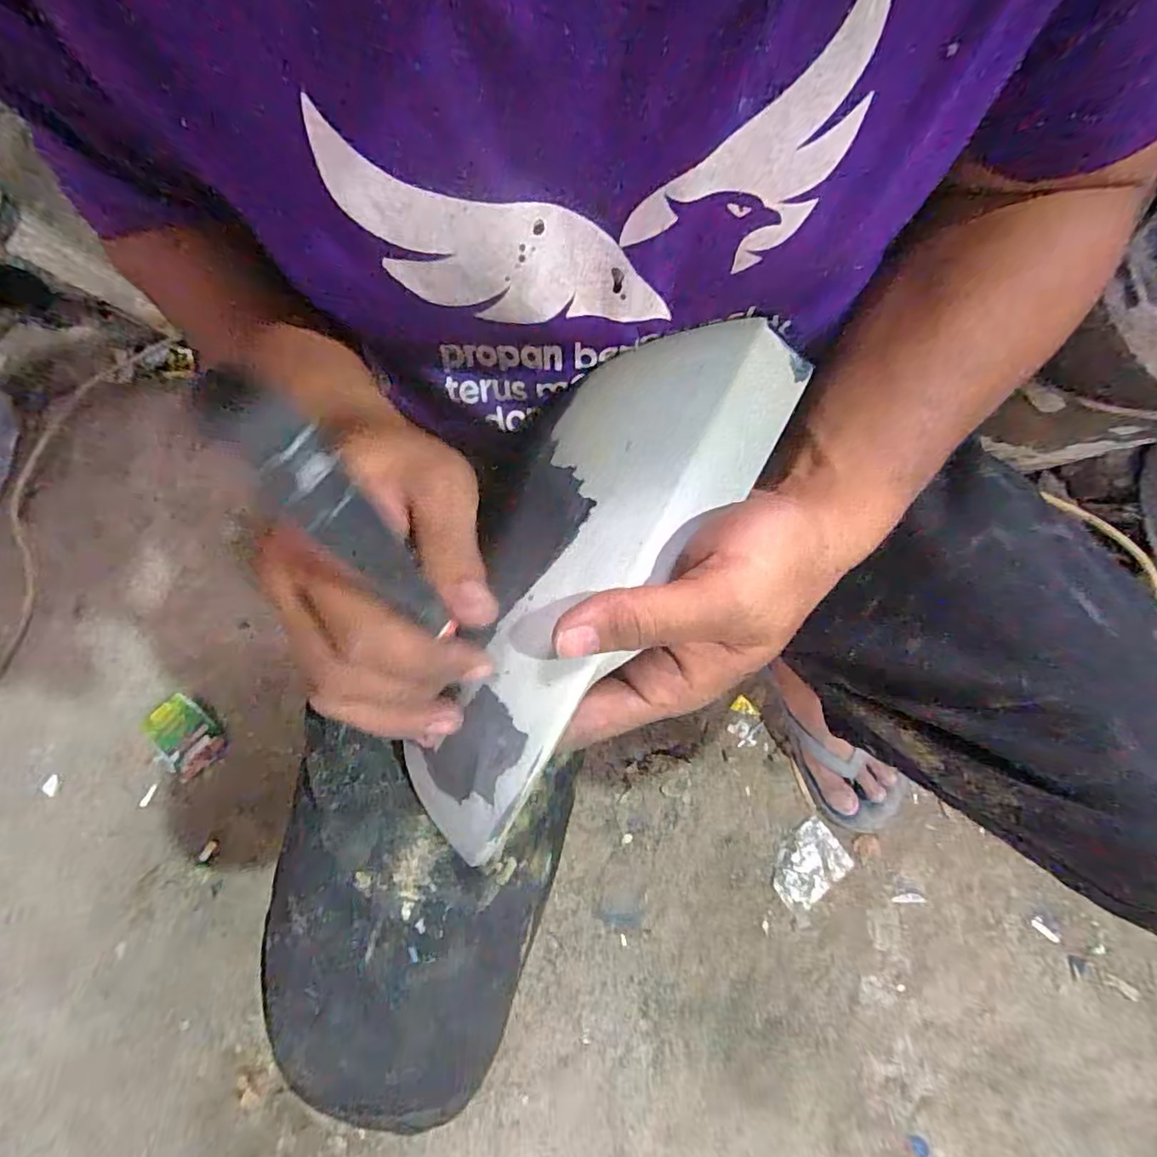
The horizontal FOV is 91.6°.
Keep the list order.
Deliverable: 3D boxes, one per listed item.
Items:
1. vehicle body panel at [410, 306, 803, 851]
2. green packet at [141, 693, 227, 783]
[{"bbox_3d":[0.004,-0.012,0.246,0.093,0.045,0.258,29,79,9],"label":"vehicle body panel"},{"bbox_3d":[-0.501,0.201,0.710,0.107,0.012,0.078,38,77,11],"label":"green packet"}]

